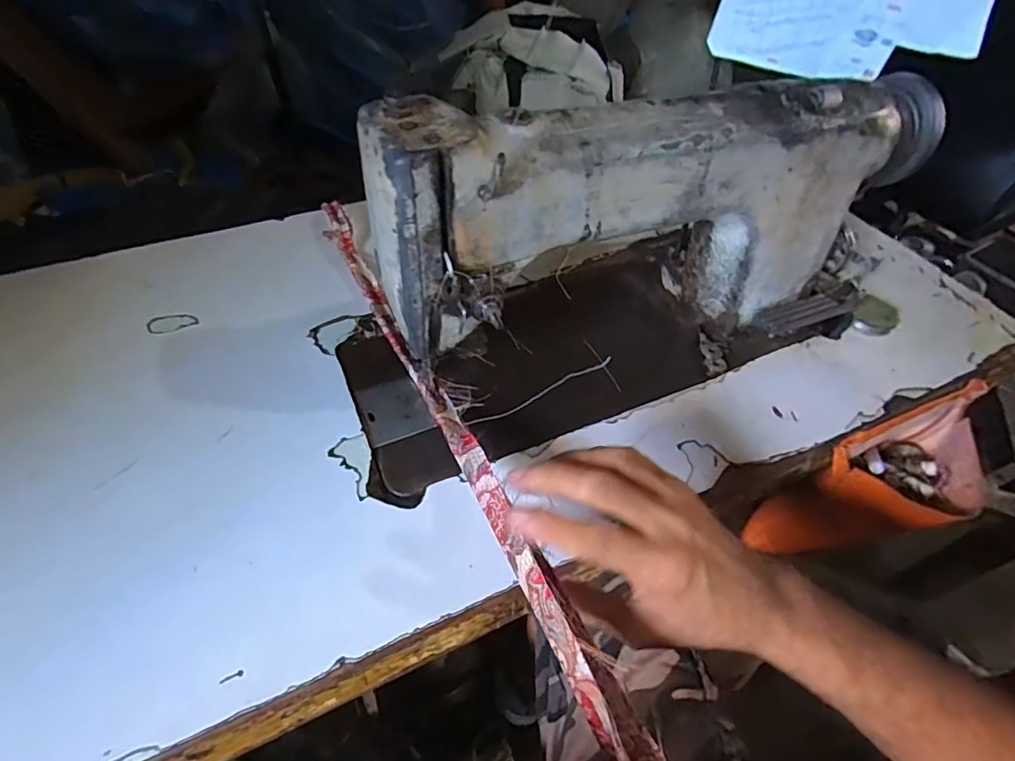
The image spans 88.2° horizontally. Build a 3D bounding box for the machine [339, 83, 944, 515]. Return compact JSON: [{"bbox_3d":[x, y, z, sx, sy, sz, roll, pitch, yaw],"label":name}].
[{"bbox_3d":[0.101,-0.133,0.453,0.527,0.244,0.219,-19,52,-18],"label":"machine"}]

